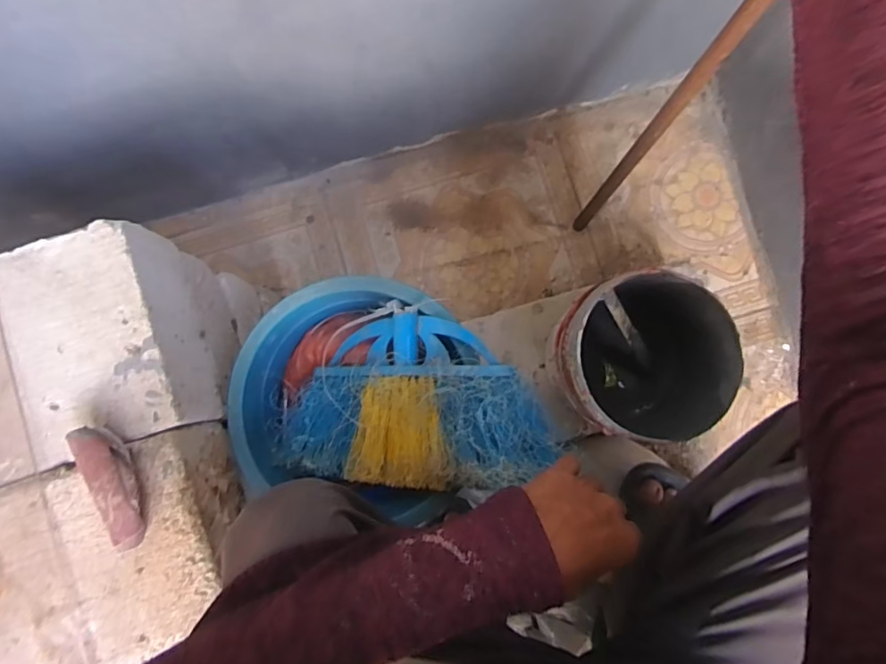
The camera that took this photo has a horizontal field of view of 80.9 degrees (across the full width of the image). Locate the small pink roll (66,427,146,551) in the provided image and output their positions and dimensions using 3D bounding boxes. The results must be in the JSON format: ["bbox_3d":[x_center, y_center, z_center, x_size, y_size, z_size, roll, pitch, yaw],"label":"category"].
[{"bbox_3d":[-0.273,0.125,0.430,0.032,0.021,0.105,-31,84,-1],"label":"small pink roll"}]

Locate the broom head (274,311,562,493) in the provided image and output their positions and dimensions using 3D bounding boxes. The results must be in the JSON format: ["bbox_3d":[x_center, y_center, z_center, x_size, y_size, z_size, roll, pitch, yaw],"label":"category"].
[{"bbox_3d":[-0.031,0.065,0.518,0.292,0.060,0.166,-3,75,27],"label":"broom head"}]

